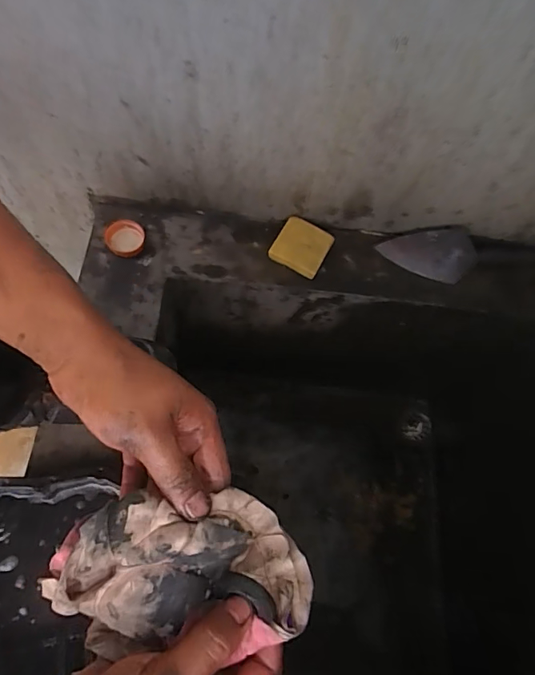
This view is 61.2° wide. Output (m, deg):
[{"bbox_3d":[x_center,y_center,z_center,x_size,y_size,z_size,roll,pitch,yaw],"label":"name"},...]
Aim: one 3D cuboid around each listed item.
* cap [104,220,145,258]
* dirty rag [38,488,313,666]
[{"bbox_3d":[-0.208,-0.144,0.666,0.055,0.014,0.056,2,68,-4],"label":"cap"},{"bbox_3d":[-0.048,0.139,0.265,0.144,0.059,0.088,1,70,-2],"label":"dirty rag"}]

